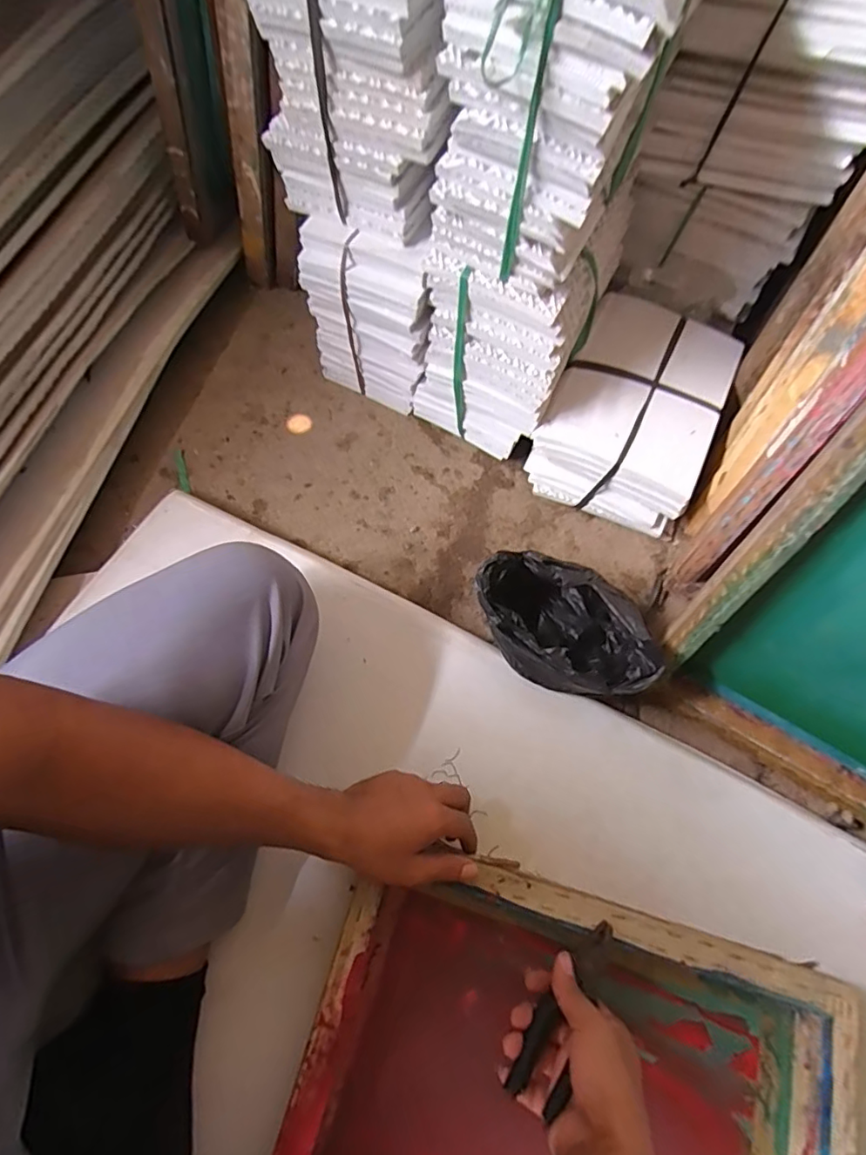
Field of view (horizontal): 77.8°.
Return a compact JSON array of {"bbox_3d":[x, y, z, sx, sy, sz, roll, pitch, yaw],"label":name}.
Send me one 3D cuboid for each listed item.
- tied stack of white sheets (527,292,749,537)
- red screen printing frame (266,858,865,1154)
[{"bbox_3d":[0.268,-0.227,0.724,0.199,0.103,0.280,24,70,8],"label":"tied stack of white sheets"},{"bbox_3d":[0.119,0.461,0.445,0.474,0.053,0.345,13,69,5],"label":"red screen printing frame"}]

